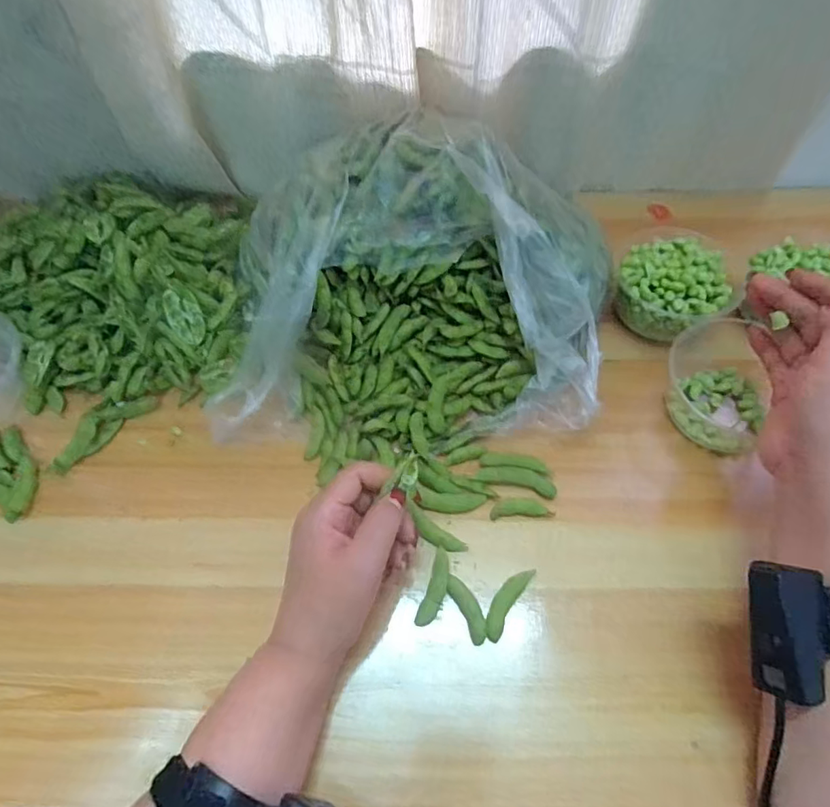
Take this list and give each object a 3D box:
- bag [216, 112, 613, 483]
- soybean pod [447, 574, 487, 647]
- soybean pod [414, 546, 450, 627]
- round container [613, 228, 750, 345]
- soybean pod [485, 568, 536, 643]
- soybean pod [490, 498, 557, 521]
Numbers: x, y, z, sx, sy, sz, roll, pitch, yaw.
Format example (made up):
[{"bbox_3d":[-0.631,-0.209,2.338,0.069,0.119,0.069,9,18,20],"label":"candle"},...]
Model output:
[{"bbox_3d":[-0.006,-0.115,0.464,0.340,0.100,0.295,-8,57,-3],"label":"bag"},{"bbox_3d":[0.037,0.143,0.372,0.015,0.006,0.048,-23,76,-13],"label":"soybean pod"},{"bbox_3d":[0.015,0.132,0.380,0.014,0.009,0.054,16,59,12],"label":"soybean pod"},{"bbox_3d":[0.238,-0.110,0.490,0.105,0.050,0.105,-1,57,1],"label":"round container"},{"bbox_3d":[0.065,0.140,0.378,0.015,0.006,0.056,29,62,19],"label":"soybean pod"},{"bbox_3d":[0.083,0.081,0.413,0.047,0.005,0.015,-3,57,0],"label":"soybean pod"}]

